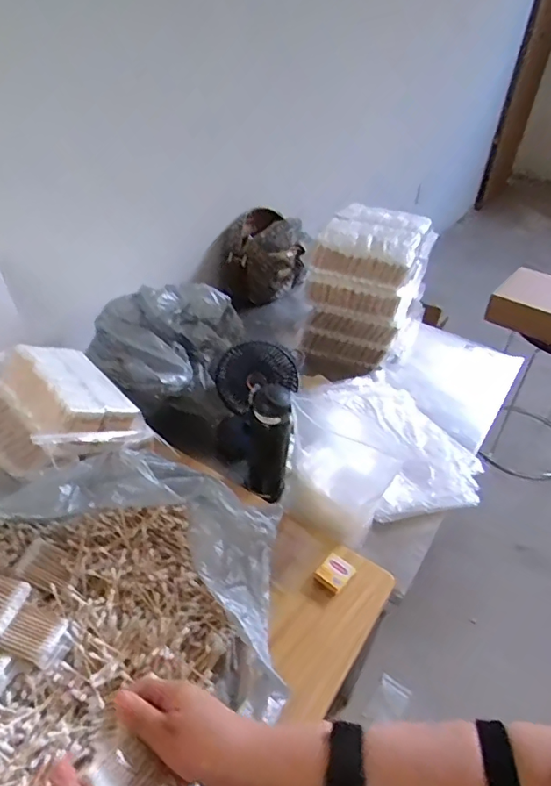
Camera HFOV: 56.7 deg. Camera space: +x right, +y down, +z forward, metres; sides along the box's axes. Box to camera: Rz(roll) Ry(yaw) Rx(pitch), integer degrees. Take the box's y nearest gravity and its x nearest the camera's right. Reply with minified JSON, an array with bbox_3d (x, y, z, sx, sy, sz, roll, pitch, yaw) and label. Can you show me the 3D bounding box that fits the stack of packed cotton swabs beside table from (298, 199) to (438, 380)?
[{"bbox_3d":[0.210,-0.225,1.196,0.216,0.340,0.235,19,40,19],"label":"stack of packed cotton swabs beside table"}]

